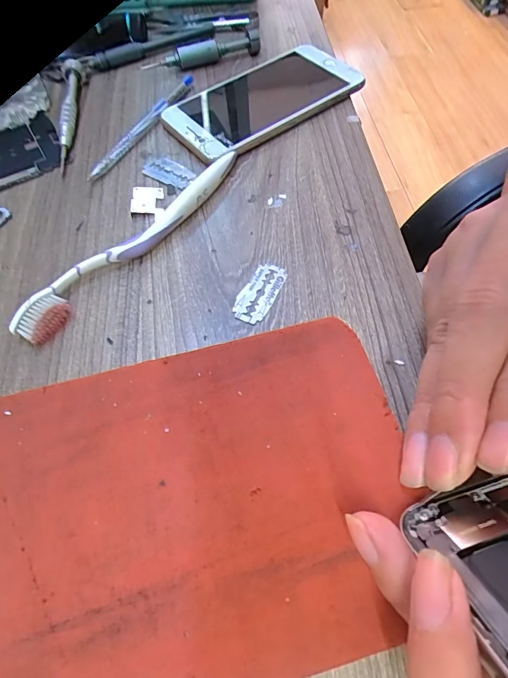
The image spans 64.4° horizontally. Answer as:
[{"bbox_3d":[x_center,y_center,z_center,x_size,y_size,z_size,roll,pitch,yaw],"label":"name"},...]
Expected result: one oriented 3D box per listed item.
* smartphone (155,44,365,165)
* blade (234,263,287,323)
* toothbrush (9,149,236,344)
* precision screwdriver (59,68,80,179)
[{"bbox_3d":[0.012,-0.194,0.323,0.163,0.013,0.082,-35,64,-17],"label":"smartphone"},{"bbox_3d":[0.003,-0.028,0.232,0.020,0.004,0.042,24,64,16],"label":"blade"},{"bbox_3d":[-0.071,-0.063,0.252,0.020,0.014,0.177,36,67,21],"label":"toothbrush"},{"bbox_3d":[-0.150,-0.179,0.326,0.013,0.013,0.122,-9,59,-2],"label":"precision screwdriver"}]

